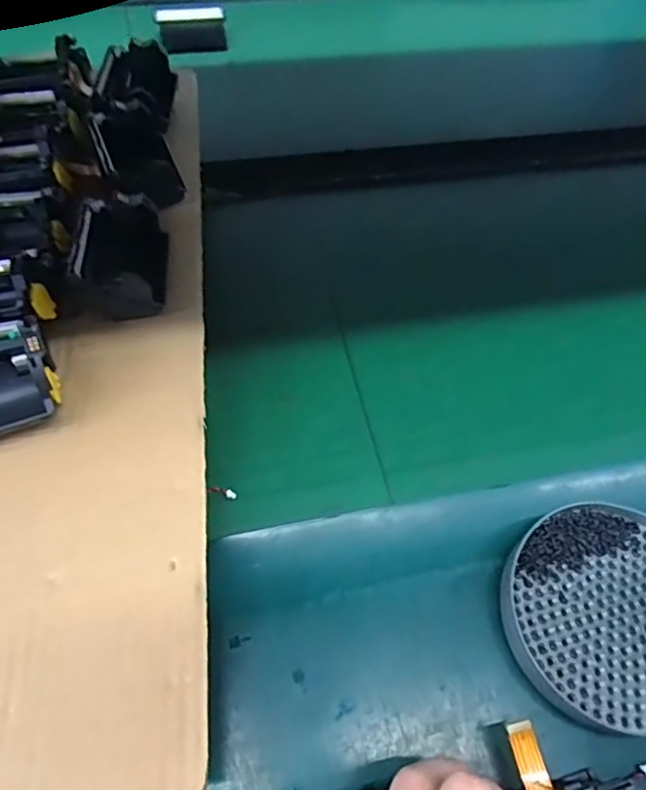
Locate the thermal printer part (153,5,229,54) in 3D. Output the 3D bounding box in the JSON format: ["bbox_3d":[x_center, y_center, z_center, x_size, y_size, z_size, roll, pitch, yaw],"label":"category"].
[{"bbox_3d":[-0.135,-0.381,0.623,0.068,0.037,0.021,-17,61,-15],"label":"thermal printer part"}]

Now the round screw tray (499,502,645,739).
[{"bbox_3d":[0.156,0.116,0.320,0.111,0.016,0.111,2,57,-3],"label":"round screw tray"}]

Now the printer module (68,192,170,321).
[{"bbox_3d":[-0.119,-0.079,0.357,0.048,0.038,0.075,-3,58,-6],"label":"printer module"}]

